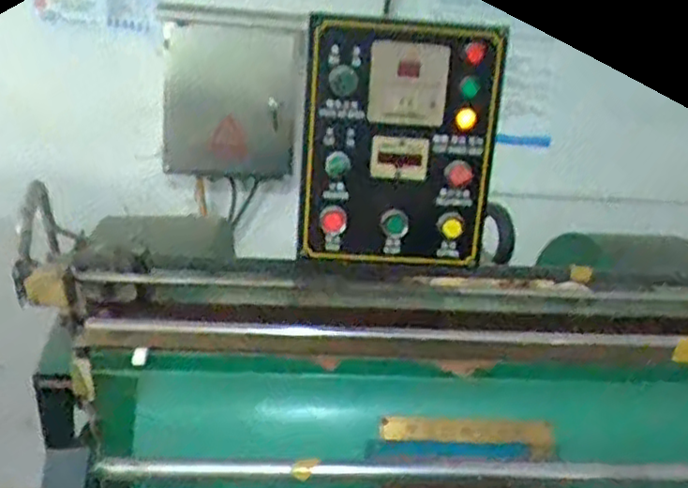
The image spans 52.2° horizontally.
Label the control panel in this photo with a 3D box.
[{"bbox_3d":[0.056,-0.099,0.712,0.192,0.237,0.051,4,13,0],"label":"control panel"}]

